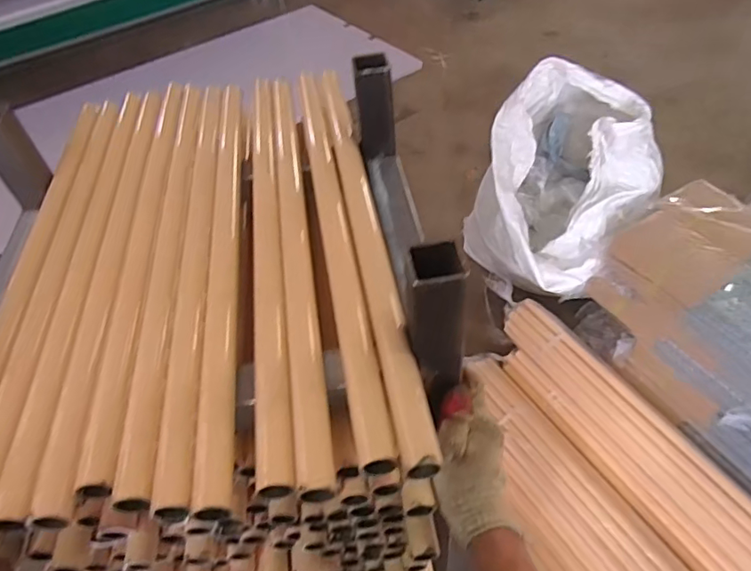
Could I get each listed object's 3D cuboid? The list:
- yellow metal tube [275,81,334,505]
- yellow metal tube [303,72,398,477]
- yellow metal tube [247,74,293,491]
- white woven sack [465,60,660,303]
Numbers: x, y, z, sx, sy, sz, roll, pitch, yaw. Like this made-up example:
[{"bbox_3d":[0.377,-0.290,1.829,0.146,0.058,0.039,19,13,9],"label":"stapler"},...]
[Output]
[{"bbox_3d":[-0.085,-0.061,0.557,0.029,0.025,0.566,-8,46,-5],"label":"yellow metal tube"},{"bbox_3d":[-0.042,-0.075,0.561,0.033,0.024,0.562,-8,46,-5],"label":"yellow metal tube"},{"bbox_3d":[-0.116,-0.062,0.558,0.032,0.026,0.564,-8,46,-5],"label":"yellow metal tube"},{"bbox_3d":[0.518,-0.276,1.532,0.486,0.567,0.456,9,47,11],"label":"white woven sack"}]

